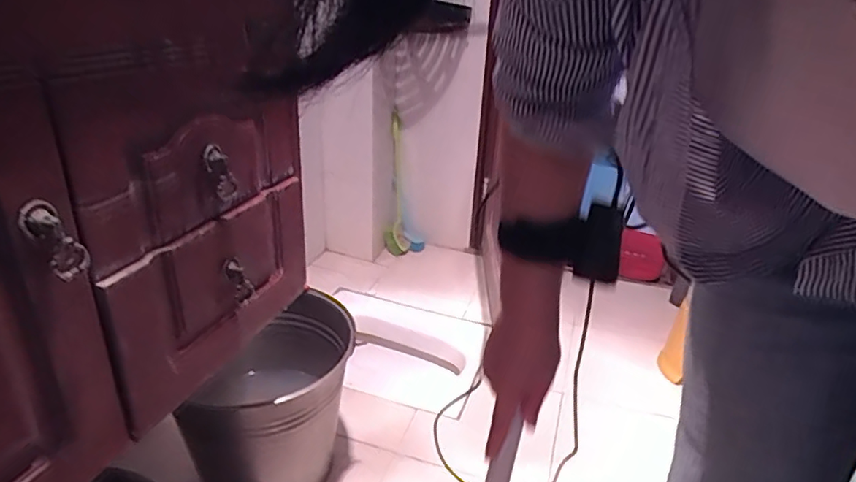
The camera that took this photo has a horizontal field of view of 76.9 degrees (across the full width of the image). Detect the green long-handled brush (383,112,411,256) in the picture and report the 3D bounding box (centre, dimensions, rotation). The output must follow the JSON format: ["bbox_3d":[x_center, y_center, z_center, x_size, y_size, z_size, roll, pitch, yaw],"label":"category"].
[{"bbox_3d":[-0.101,-0.175,1.795,0.088,0.463,0.087,3,26,-3],"label":"green long-handled brush"}]

